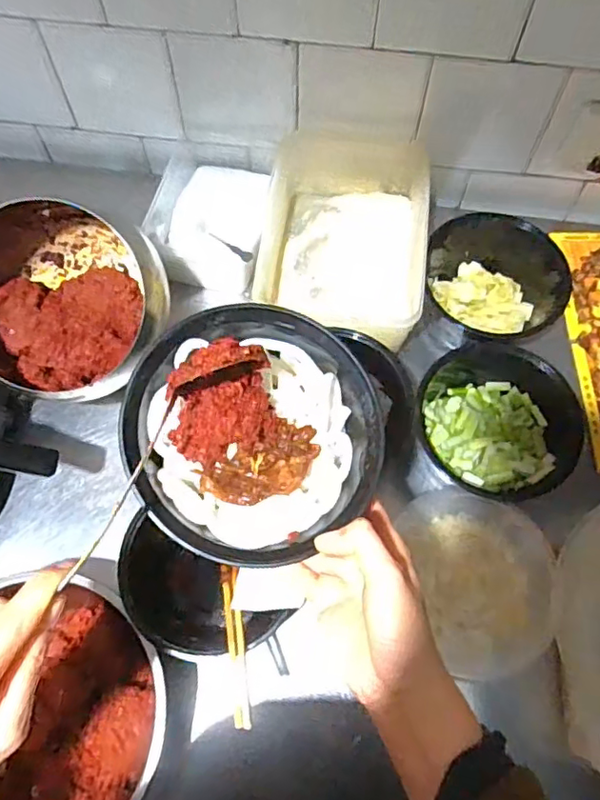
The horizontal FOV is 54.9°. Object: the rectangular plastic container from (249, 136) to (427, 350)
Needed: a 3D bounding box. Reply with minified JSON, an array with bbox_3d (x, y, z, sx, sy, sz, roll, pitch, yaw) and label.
[{"bbox_3d":[0.054,-0.193,0.733,0.192,0.108,0.285,9,66,4],"label":"rectangular plastic container"}]

